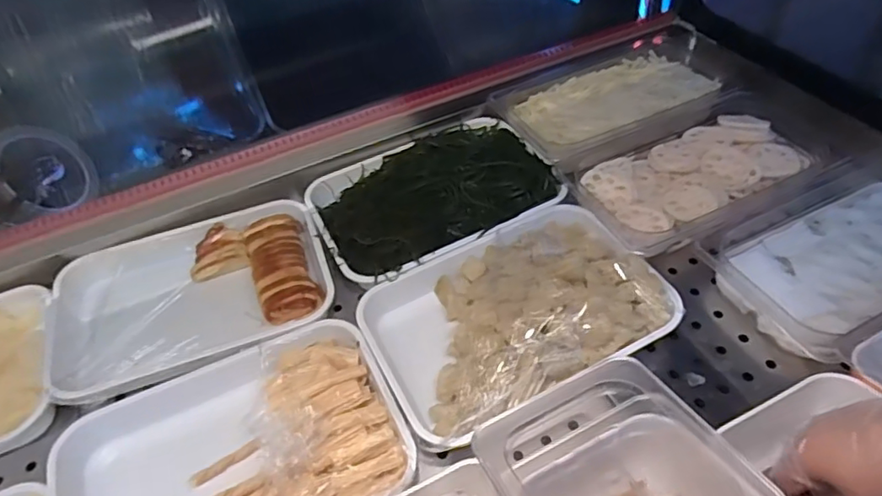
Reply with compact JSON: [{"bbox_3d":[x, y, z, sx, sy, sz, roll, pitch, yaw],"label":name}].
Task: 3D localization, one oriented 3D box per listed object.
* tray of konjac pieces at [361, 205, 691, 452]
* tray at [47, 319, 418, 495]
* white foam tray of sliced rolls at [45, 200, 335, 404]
[{"bbox_3d":[0.076,0.062,0.594,0.290,0.056,0.211,-25,49,-16],"label":"tray of konjac pieces"},{"bbox_3d":[-0.185,0.182,0.514,0.289,0.036,0.212,-19,47,-10],"label":"tray"},{"bbox_3d":[-0.277,0.054,0.656,0.294,0.040,0.207,-21,48,-12],"label":"white foam tray of sliced rolls"}]

